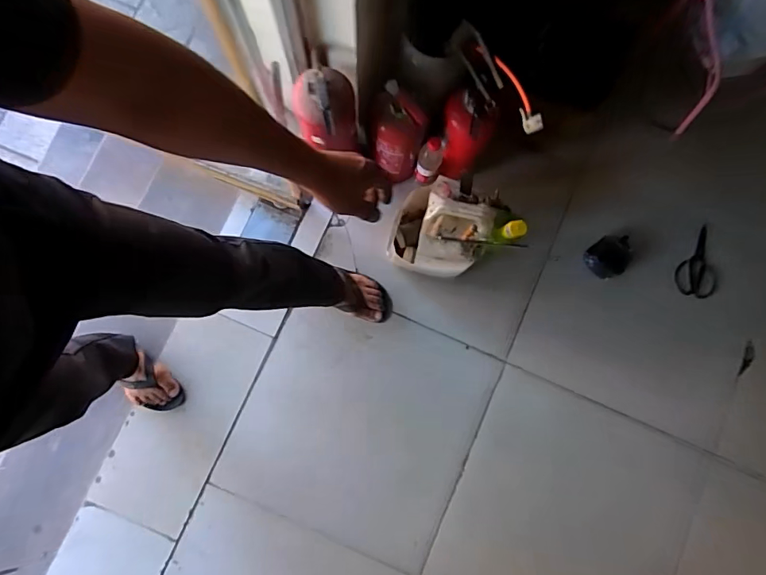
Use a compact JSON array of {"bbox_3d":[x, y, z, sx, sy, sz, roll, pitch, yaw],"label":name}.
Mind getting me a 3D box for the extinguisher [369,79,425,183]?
[{"bbox_3d":[0.039,-0.364,1.152,0.116,0.317,0.106,17,82,1],"label":"extinguisher"}]

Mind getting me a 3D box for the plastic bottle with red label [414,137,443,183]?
[{"bbox_3d":[0.120,-0.327,1.179,0.060,0.184,0.056,0,82,-1],"label":"plastic bottle with red label"}]

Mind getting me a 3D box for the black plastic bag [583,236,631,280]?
[{"bbox_3d":[0.626,-0.084,1.278,0.126,0.077,0.112,-28,82,-6],"label":"black plastic bag"}]

